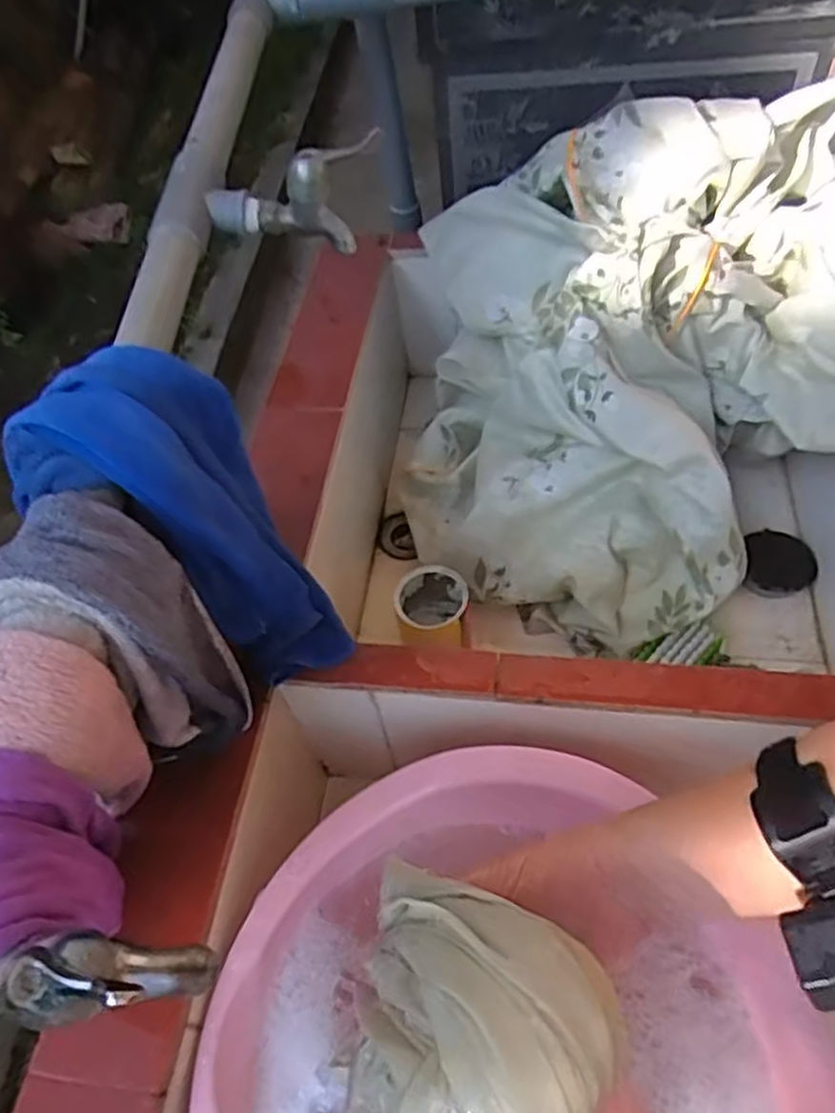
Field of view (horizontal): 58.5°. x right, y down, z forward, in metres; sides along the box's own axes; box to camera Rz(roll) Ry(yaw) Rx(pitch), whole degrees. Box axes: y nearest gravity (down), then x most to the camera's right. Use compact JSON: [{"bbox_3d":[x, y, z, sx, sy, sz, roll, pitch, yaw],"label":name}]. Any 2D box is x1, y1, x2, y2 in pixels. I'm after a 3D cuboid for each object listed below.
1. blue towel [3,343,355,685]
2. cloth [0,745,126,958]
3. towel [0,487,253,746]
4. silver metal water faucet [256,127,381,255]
[{"bbox_3d":[-0.136,-0.014,0.482,0.085,0.257,0.103,-9,50,21],"label":"blue towel"},{"bbox_3d":[-0.172,0.147,0.326,0.063,0.107,0.087,-17,54,-7],"label":"cloth"},{"bbox_3d":[-0.161,0.047,0.413,0.086,0.168,0.082,15,57,16],"label":"towel"},{"bbox_3d":[-0.070,-0.250,0.514,0.082,0.075,0.021,-12,54,-3],"label":"silver metal water faucet"}]

